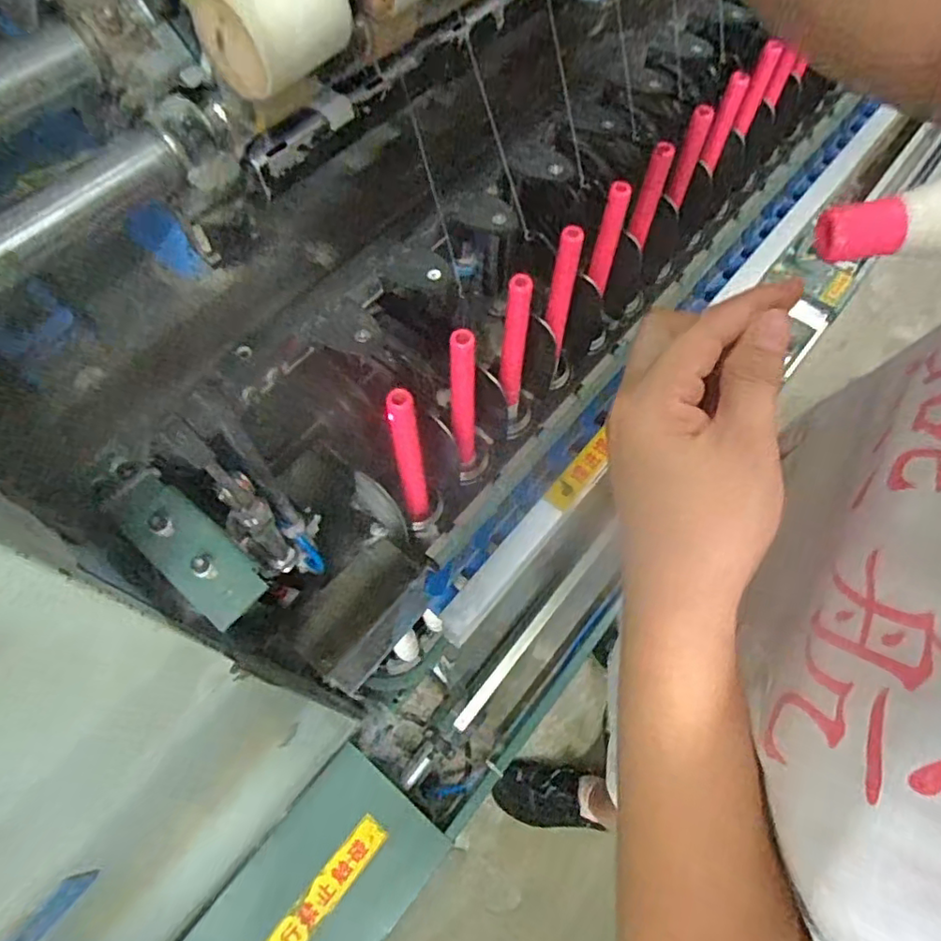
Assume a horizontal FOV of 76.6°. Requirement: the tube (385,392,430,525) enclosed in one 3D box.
[{"bbox_3d":[-0.049,-0.006,0.484,0.021,0.178,0.023,-15,64,-8],"label":"tube"}]

